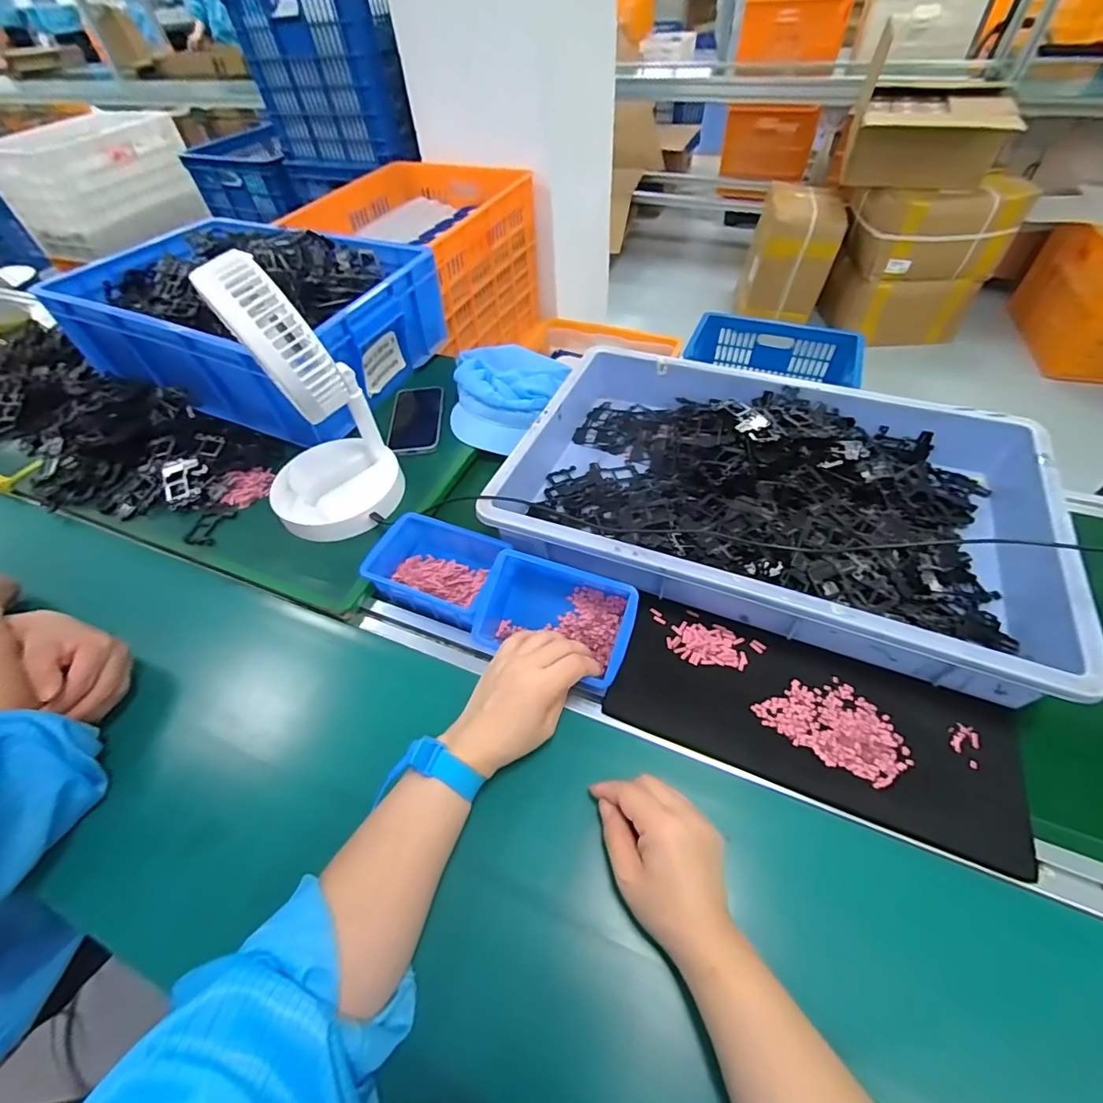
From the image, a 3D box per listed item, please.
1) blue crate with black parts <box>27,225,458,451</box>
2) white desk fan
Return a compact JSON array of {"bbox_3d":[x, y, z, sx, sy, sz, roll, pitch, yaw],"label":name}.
[{"bbox_3d":[-0.484,-0.374,0.812,0.529,0.167,0.344,17,55,17],"label":"blue crate with black parts"},{"bbox_3d":[-0.288,-0.164,0.556,0.155,0.292,0.156,-33,56,-20],"label":"white desk fan"}]

